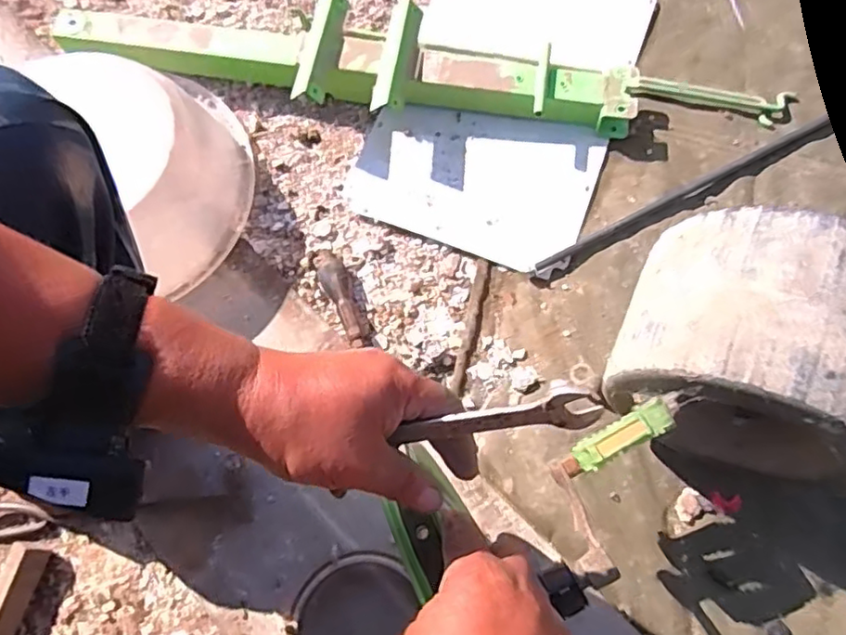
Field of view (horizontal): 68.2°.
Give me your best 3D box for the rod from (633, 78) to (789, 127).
[{"bbox_3d":[0.367,-0.277,0.797,0.190,0.027,0.041,8,74,2],"label":"rod"}]

